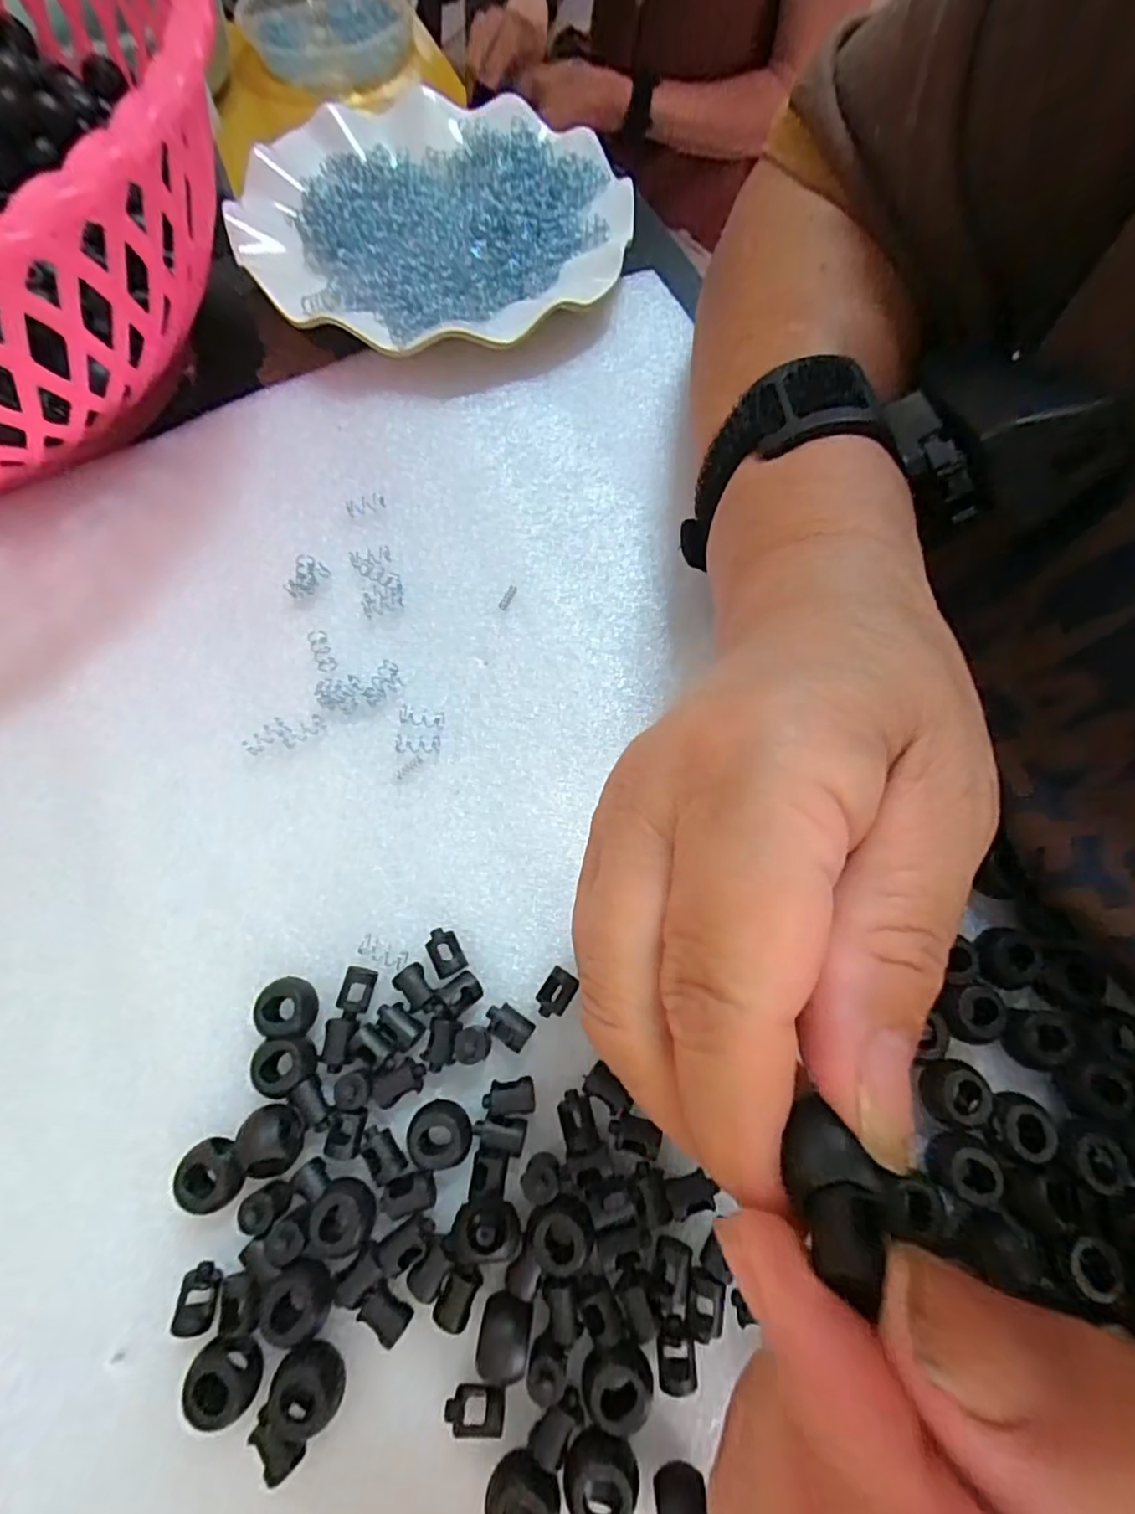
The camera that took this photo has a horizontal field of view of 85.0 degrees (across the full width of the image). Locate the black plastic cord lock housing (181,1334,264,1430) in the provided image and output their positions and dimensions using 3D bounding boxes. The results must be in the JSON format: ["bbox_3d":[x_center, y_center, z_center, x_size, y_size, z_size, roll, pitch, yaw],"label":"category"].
[{"bbox_3d":[-0.088,0.160,0.161,0.017,0.012,0.017,-1,71,2],"label":"black plastic cord lock housing"}]

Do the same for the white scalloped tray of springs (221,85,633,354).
[{"bbox_3d":[-0.062,-0.263,0.292,0.176,0.023,0.189,-20,72,-5],"label":"white scalloped tray of springs"}]

